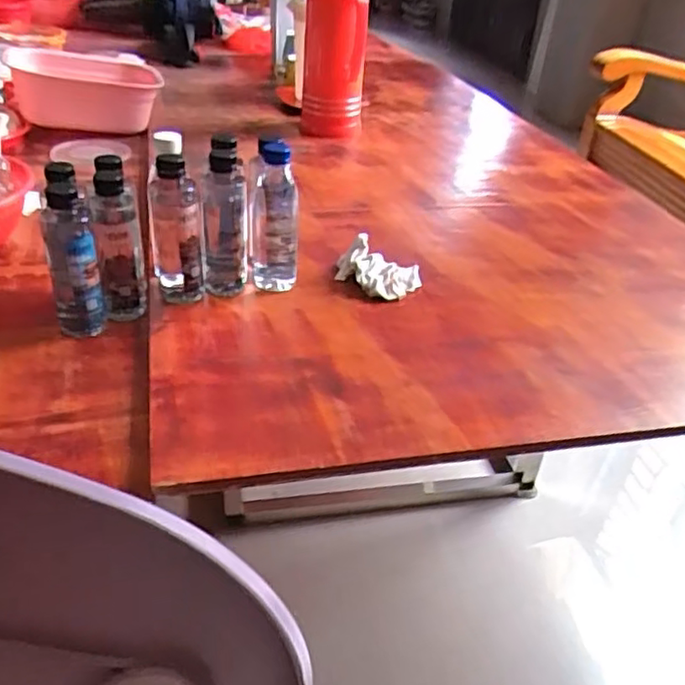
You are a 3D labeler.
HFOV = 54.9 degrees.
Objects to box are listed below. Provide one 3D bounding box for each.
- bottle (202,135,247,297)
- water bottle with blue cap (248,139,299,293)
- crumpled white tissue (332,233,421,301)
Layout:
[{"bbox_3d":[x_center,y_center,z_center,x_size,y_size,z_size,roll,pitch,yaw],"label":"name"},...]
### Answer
[{"bbox_3d":[-0.147,-0.153,0.821,0.054,0.188,0.060,-2,36,-8],"label":"bottle"},{"bbox_3d":[-0.088,-0.163,0.847,0.067,0.180,0.071,0,33,-8],"label":"water bottle with blue cap"},{"bbox_3d":[0.048,-0.100,0.883,0.116,0.049,0.086,9,33,6],"label":"crumpled white tissue"}]

